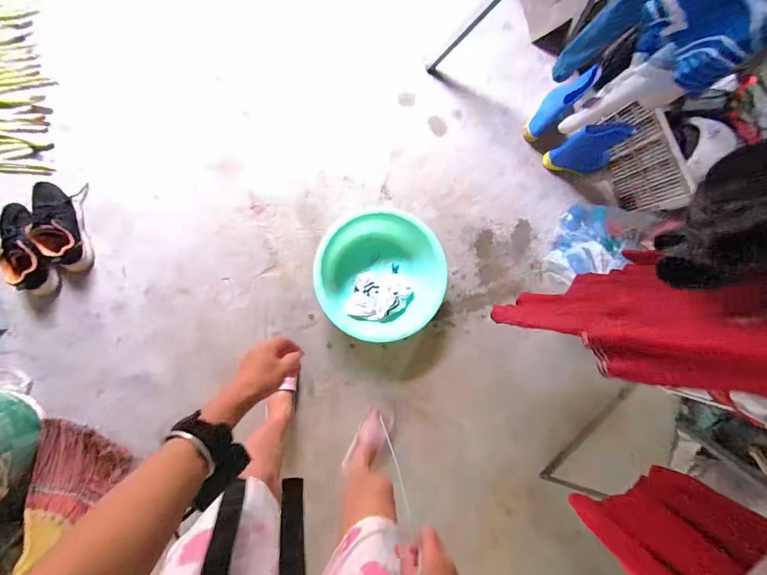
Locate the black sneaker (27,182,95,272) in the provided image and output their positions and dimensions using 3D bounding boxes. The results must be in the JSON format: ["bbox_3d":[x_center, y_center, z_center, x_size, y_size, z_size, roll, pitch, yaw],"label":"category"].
[{"bbox_3d":[-0.875,-0.169,0.994,0.119,0.096,0.248,-9,90,-10],"label":"black sneaker"}]

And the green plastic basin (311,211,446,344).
[{"bbox_3d":[-0.013,-0.030,1.092,0.357,0.173,0.336,0,88,-10],"label":"green plastic basin"}]

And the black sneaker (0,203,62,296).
[{"bbox_3d":[-0.960,-0.103,0.977,0.095,0.099,0.249,-22,92,-10],"label":"black sneaker"}]

